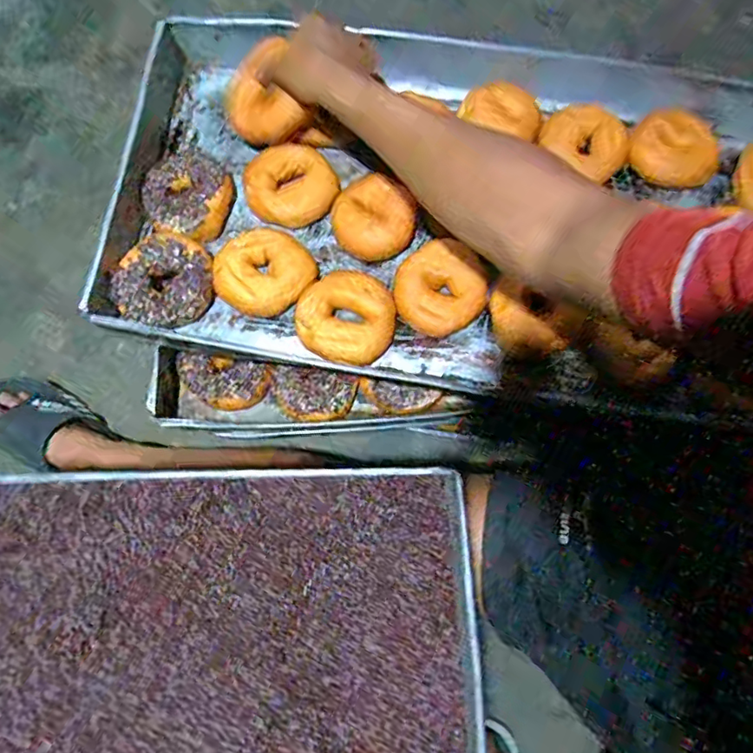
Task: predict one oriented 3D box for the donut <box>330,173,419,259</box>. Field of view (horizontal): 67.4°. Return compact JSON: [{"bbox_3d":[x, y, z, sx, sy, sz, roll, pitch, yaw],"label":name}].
[{"bbox_3d":[-0.003,-0.169,0.606,0.083,0.035,0.077,0,79,-1],"label":"donut"}]

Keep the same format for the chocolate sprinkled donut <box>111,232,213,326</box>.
[{"bbox_3d":[-0.213,-0.096,0.577,0.087,0.030,0.099,34,80,5],"label":"chocolate sprinkled donut"}]

